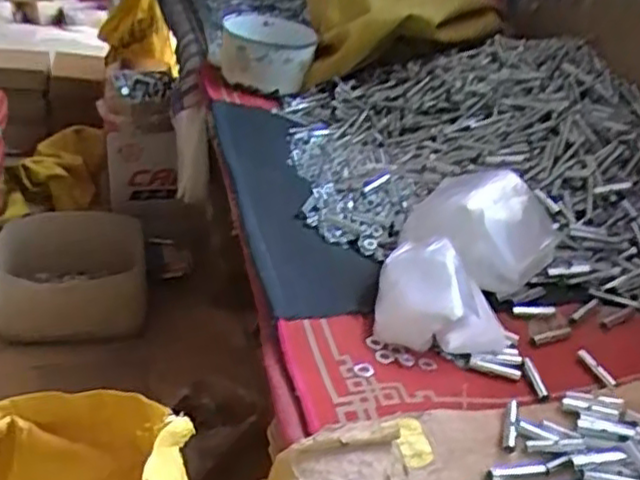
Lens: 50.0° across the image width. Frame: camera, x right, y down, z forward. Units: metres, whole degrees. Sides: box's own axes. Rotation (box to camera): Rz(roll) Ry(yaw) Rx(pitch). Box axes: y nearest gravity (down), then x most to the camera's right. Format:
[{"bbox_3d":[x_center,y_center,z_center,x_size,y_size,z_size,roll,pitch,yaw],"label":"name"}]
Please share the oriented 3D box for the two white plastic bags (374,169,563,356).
[{"bbox_3d":[0.144,0.007,0.648,0.149,0.070,0.236,11,35,12],"label":"two white plastic bags"}]

